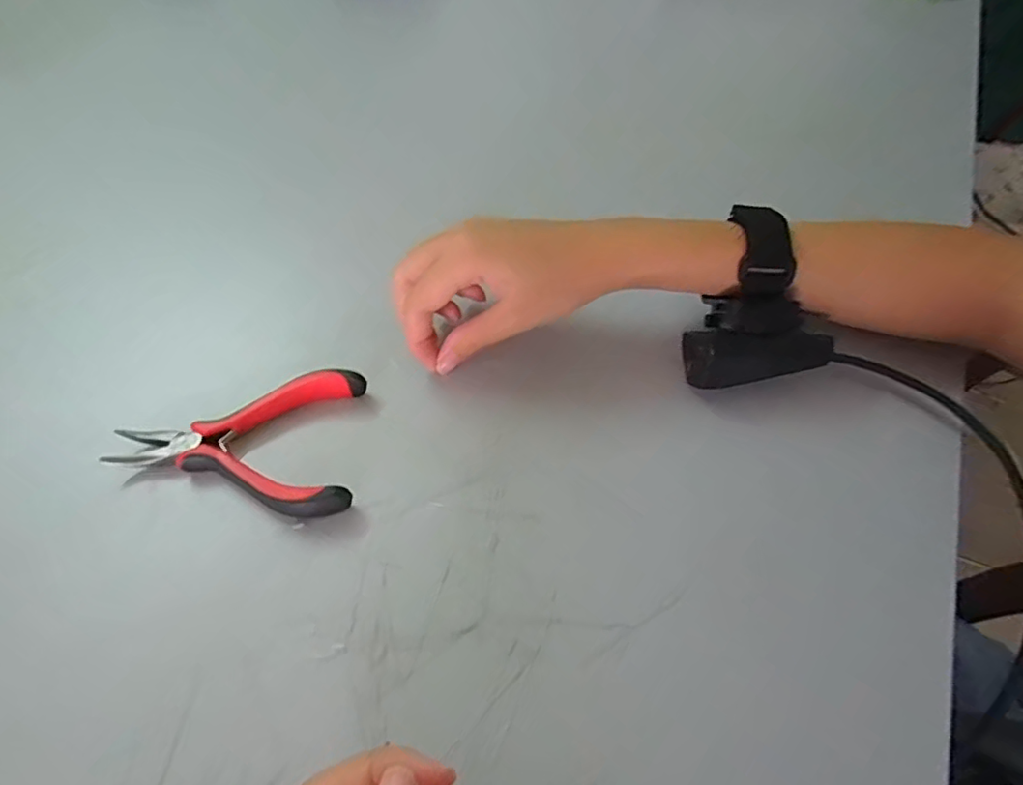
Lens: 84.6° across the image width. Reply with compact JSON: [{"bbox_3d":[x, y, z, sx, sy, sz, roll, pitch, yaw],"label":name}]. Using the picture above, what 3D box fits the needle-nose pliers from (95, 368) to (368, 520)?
[{"bbox_3d":[-0.134,0.024,0.275,0.113,0.013,0.076,-2,53,-3],"label":"needle-nose pliers"}]

